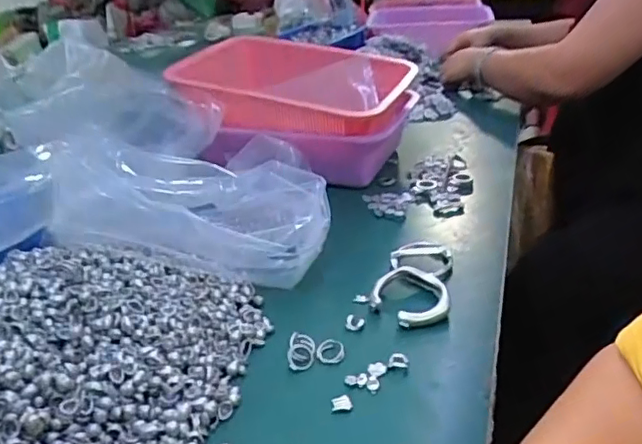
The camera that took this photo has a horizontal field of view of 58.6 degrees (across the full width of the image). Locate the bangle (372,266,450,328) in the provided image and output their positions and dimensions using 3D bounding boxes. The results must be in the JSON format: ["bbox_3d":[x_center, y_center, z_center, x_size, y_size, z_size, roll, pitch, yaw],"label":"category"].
[{"bbox_3d":[0.078,0.066,0.501,0.062,0.019,0.069,-6,27,-5],"label":"bangle"}]

